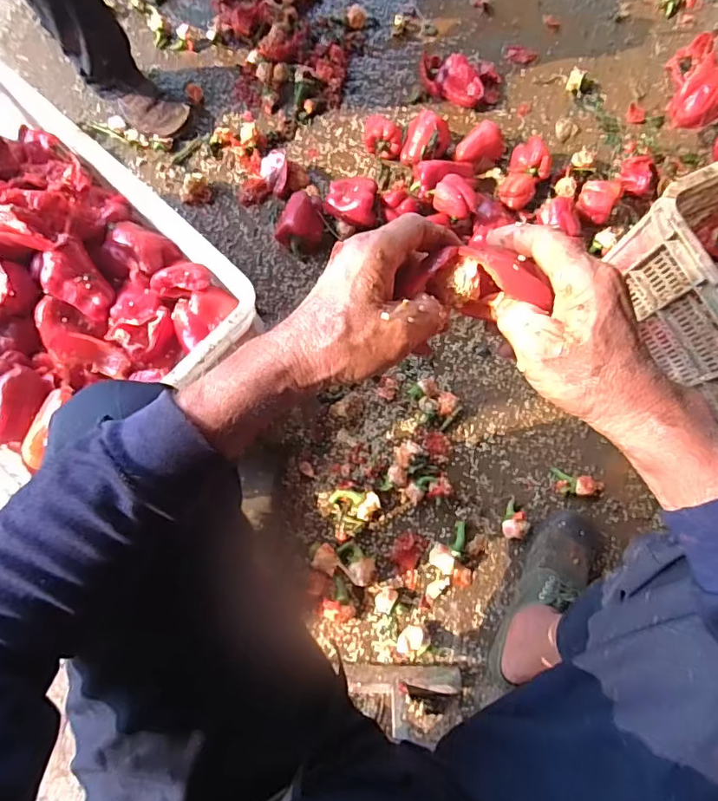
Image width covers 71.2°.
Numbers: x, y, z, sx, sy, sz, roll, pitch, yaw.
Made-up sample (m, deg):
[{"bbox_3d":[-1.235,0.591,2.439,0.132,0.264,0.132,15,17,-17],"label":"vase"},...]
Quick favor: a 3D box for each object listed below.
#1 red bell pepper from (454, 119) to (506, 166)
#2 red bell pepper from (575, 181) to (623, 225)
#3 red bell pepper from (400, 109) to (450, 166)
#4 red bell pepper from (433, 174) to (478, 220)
[{"bbox_3d":[0.222,-0.461,0.909,0.099,0.060,0.063,-39,82,-9],"label":"red bell pepper"},{"bbox_3d":[0.420,-0.353,0.889,0.061,0.061,0.059,0,77,-1],"label":"red bell pepper"},{"bbox_3d":[0.121,-0.462,0.901,0.080,0.069,0.089,15,79,1],"label":"red bell pepper"},{"bbox_3d":[0.166,-0.338,0.852,0.075,0.054,0.075,0,77,-1],"label":"red bell pepper"}]

